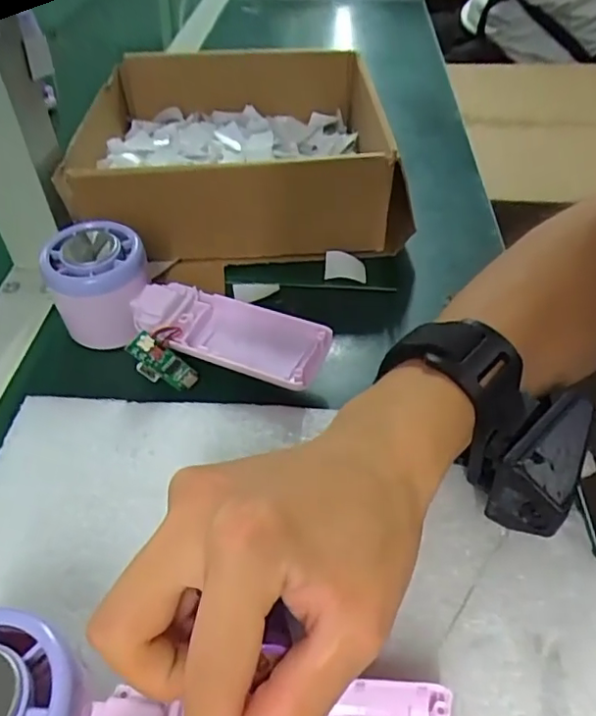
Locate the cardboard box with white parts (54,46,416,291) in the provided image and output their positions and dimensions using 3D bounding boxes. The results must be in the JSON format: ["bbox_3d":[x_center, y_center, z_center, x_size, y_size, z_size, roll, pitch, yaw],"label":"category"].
[{"bbox_3d":[-0.048,-0.169,0.453,0.221,0.073,0.251,-5,45,-3],"label":"cardboard box with white parts"}]

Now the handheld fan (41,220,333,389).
[{"bbox_3d":[-0.068,-0.018,0.323,0.166,0.051,0.070,22,48,3],"label":"handheld fan"}]

